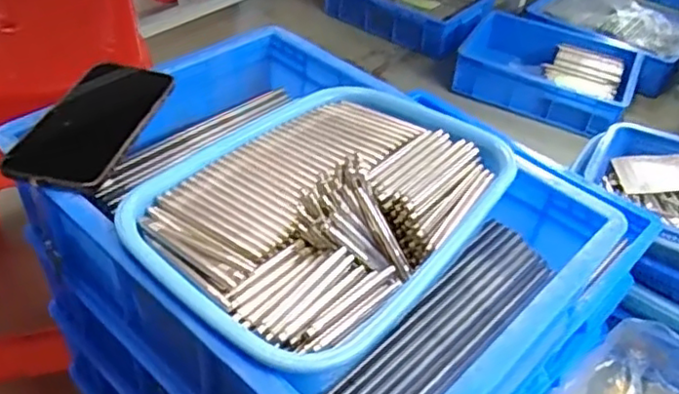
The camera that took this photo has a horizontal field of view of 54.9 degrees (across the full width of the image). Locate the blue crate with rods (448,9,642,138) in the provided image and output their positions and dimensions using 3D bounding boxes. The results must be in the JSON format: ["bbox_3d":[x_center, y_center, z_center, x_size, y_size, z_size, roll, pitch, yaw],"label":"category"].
[{"bbox_3d":[0.520,-0.308,1.633,0.424,0.107,0.326,30,46,25],"label":"blue crate with rods"}]

